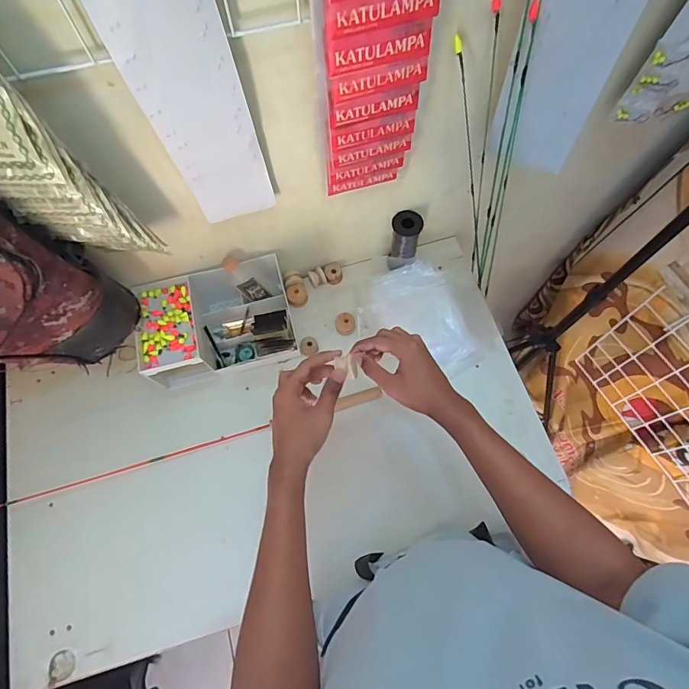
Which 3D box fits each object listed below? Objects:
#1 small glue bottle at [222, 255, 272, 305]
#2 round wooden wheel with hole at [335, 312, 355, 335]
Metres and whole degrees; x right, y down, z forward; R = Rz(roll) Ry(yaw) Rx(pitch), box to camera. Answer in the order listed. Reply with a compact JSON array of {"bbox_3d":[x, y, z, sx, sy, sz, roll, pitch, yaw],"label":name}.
[{"bbox_3d":[-0.161,-0.101,0.684,0.035,0.093,0.025,-50,38,-15],"label":"small glue bottle"},{"bbox_3d":[0.001,-0.036,0.731,0.032,0.016,0.039,-15,69,-4],"label":"round wooden wheel with hole"}]

